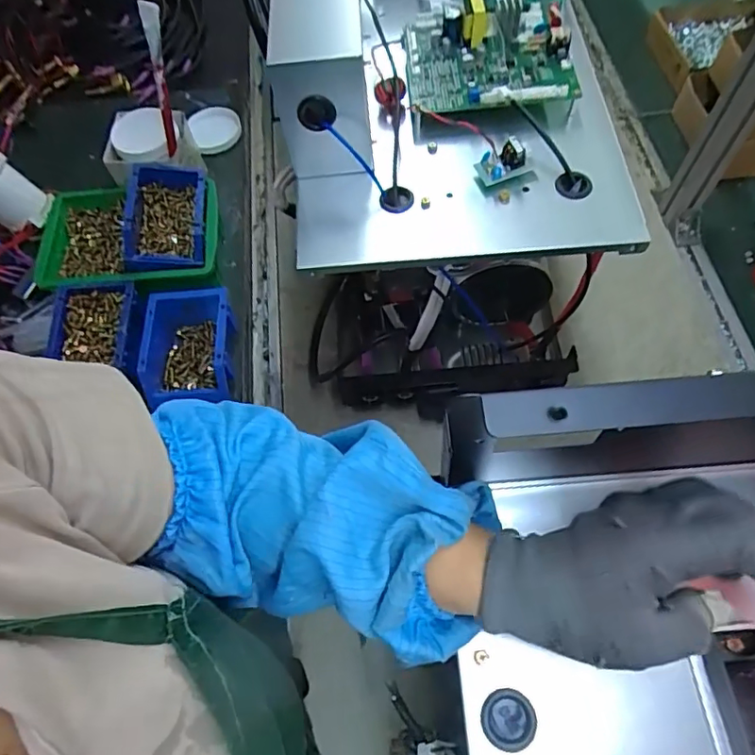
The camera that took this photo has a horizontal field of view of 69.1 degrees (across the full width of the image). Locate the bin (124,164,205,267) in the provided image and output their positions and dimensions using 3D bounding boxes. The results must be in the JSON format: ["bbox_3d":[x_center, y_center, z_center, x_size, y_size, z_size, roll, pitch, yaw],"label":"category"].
[{"bbox_3d":[-0.300,-0.227,0.795,0.116,0.059,0.166,0,61,-13],"label":"bin"}]

